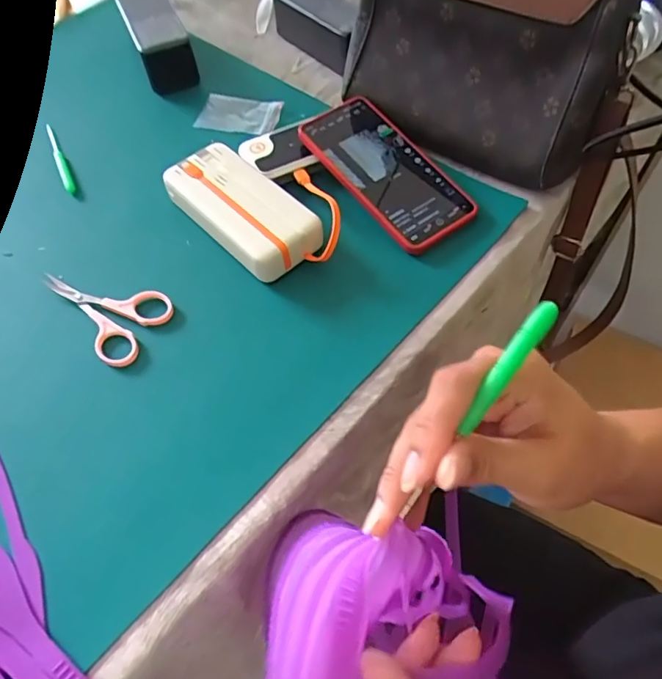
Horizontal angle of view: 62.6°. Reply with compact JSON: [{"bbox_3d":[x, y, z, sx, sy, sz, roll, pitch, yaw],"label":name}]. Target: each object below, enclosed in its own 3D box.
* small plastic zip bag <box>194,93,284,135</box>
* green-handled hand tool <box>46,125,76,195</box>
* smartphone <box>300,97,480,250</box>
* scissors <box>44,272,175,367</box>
[{"bbox_3d":[-0.093,-0.222,0.541,0.081,0.008,0.048,15,71,14],"label":"small plastic zip bag"},{"bbox_3d":[-0.260,-0.174,0.519,0.010,0.009,0.109,-27,60,-13],"label":"green-handled hand tool"},{"bbox_3d":[0.047,-0.147,0.468,0.078,0.010,0.163,-35,72,-14],"label":"smartphone"},{"bbox_3d":[-0.177,-0.026,0.424,0.106,0.008,0.066,31,63,20],"label":"scissors"}]

